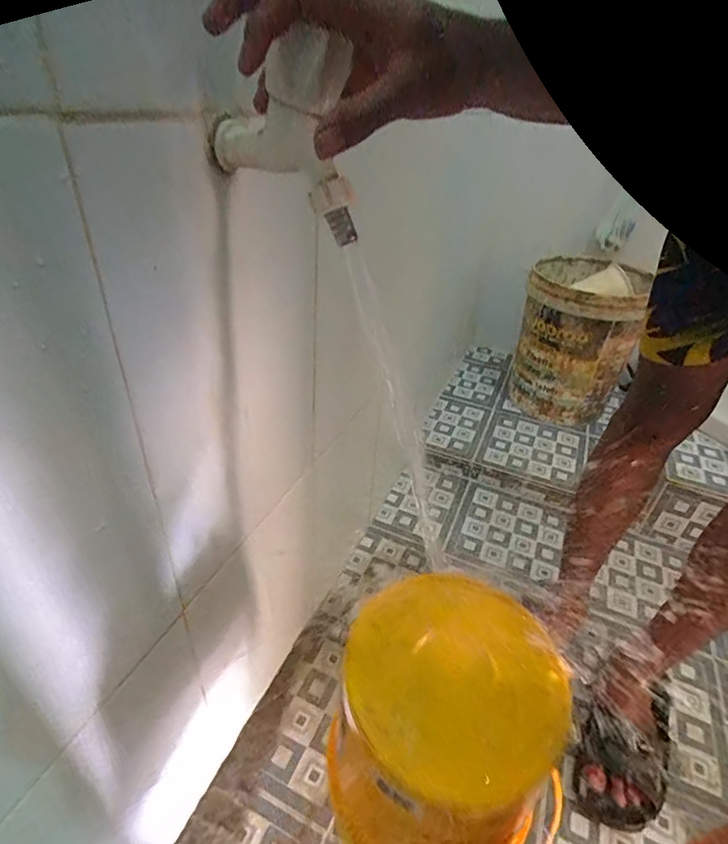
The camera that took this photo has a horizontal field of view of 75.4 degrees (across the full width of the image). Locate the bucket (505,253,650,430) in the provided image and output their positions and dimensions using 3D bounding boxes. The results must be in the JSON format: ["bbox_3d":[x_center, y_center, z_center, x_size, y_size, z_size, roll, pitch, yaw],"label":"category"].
[{"bbox_3d":[0.546,-0.214,1.256,0.275,0.389,0.280,16,36,14],"label":"bucket"}]

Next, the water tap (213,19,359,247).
[{"bbox_3d":[-0.051,-0.175,0.295,0.091,0.100,0.033,26,41,31],"label":"water tap"}]

